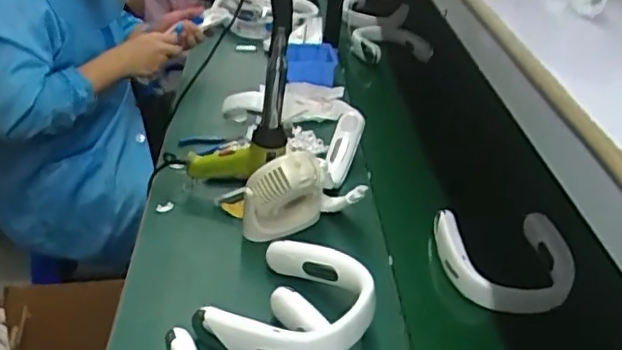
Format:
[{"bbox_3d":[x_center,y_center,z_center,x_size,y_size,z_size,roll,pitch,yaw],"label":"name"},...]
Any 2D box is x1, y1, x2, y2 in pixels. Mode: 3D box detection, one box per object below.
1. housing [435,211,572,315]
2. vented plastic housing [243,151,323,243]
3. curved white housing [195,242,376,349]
[{"bbox_3d":[0.308,0.141,1.003,0.206,0.073,0.174,3,33,-4],"label":"housing"},{"bbox_3d":[-0.042,0.028,1.007,0.124,0.149,0.085,5,33,-1],"label":"vented plastic housing"},{"bbox_3d":[-0.022,0.172,0.843,0.194,0.060,0.194,13,32,29],"label":"curved white housing"}]

